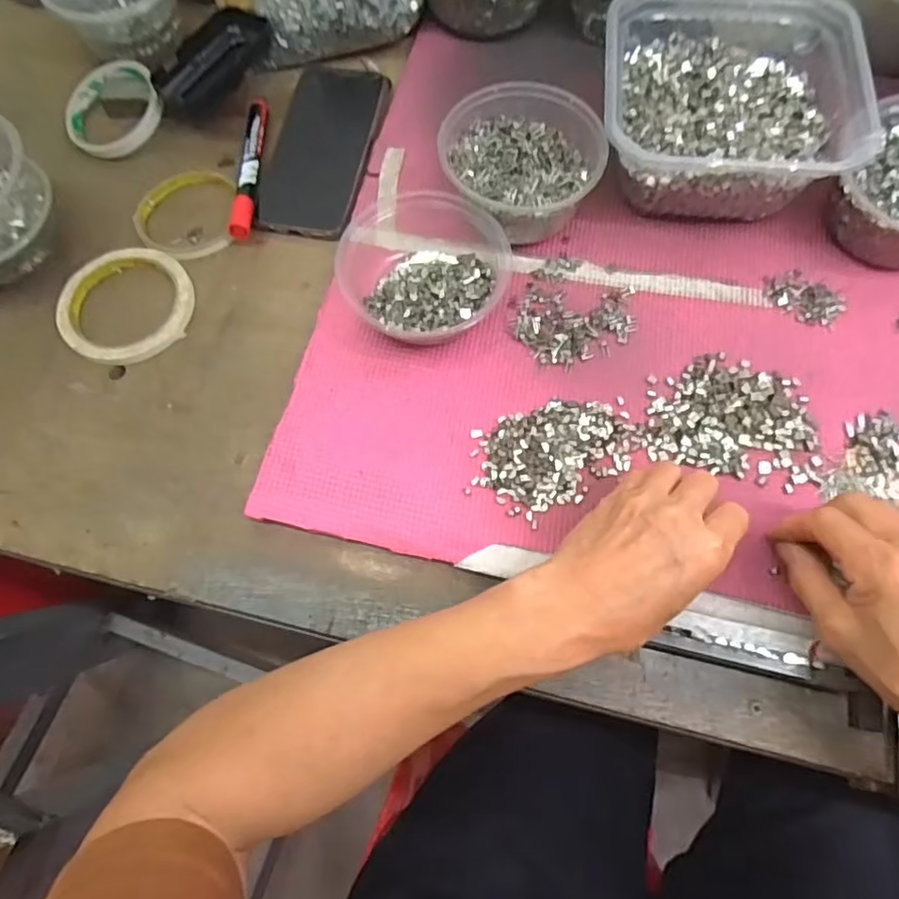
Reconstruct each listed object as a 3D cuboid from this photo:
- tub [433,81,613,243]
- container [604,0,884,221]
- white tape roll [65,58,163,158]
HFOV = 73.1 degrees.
[{"bbox_3d":[0.053,-0.204,0.447,0.114,0.059,0.106,-1,68,1],"label":"tub"},{"bbox_3d":[0.198,-0.271,0.455,0.173,0.072,0.201,3,71,4],"label":"container"},{"bbox_3d":[-0.290,-0.293,0.519,0.083,0.017,0.085,-1,83,8],"label":"white tape roll"}]

